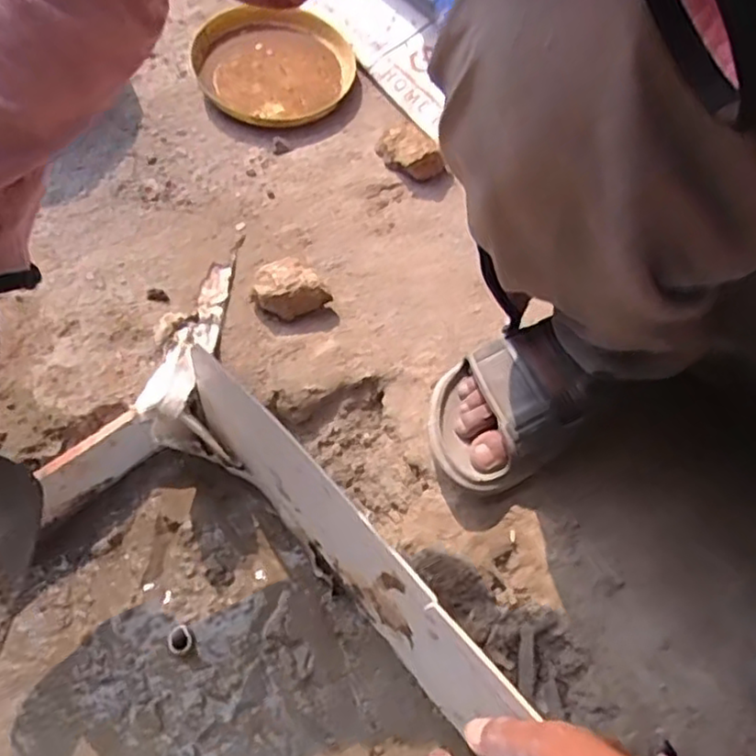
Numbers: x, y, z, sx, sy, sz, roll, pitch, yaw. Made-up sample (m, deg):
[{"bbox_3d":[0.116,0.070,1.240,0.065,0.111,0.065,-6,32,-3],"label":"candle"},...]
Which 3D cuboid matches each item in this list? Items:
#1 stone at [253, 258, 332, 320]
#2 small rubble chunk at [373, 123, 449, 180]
[{"bbox_3d":[-0.082,-0.082,0.611,0.060,0.031,0.052,-19,63,-14],"label":"stone"},{"bbox_3d":[0.033,-0.241,0.709,0.050,0.032,0.072,-20,64,-14],"label":"small rubble chunk"}]

